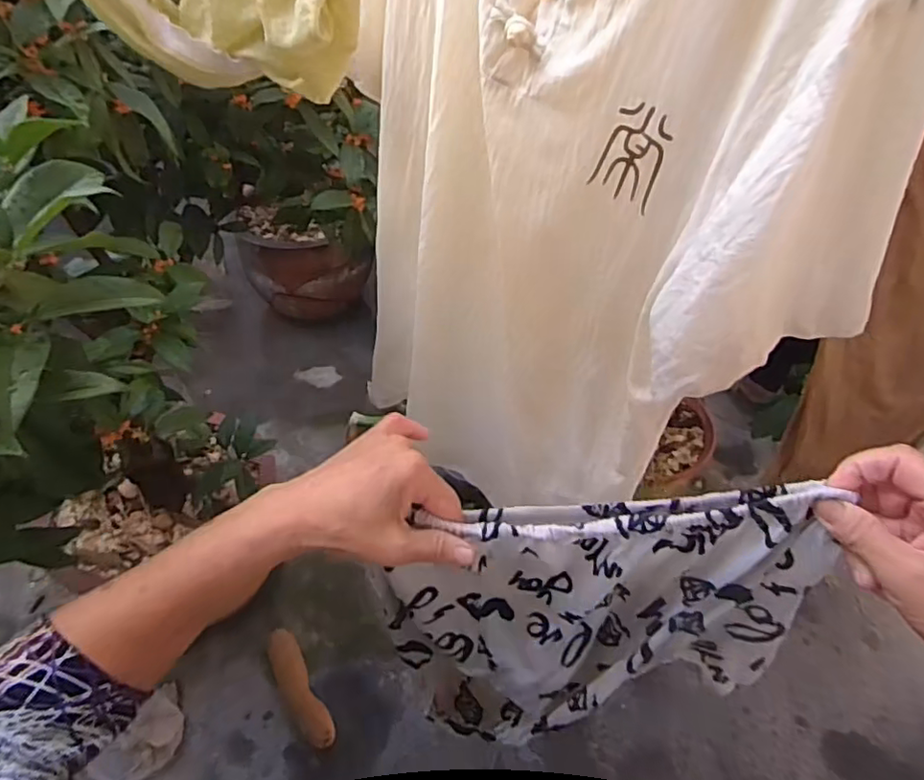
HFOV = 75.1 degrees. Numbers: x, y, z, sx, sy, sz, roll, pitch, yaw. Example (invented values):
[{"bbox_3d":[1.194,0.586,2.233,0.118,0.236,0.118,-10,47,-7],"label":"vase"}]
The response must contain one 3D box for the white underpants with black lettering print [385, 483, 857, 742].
[{"bbox_3d":[0.078,0.178,0.447,0.256,0.325,0.066,8,46,3],"label":"white underpants with black lettering print"}]

